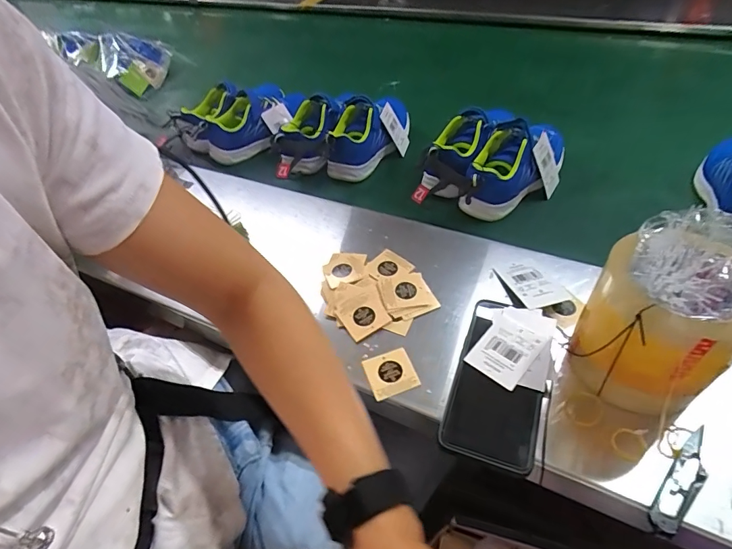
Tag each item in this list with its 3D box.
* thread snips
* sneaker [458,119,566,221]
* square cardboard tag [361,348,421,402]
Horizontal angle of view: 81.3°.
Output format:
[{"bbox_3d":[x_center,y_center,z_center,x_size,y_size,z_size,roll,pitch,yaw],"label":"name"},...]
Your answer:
[{"bbox_3d":[0.239,0.153,0.318,0.097,0.009,0.020,-36,52,-28],"label":"thread snips"},{"bbox_3d":[0.200,-0.149,0.573,0.090,0.083,0.166,23,51,26],"label":"sneaker"},{"bbox_3d":[0.023,0.093,0.402,0.042,0.004,0.043,-16,46,-11],"label":"square cardboard tag"}]

